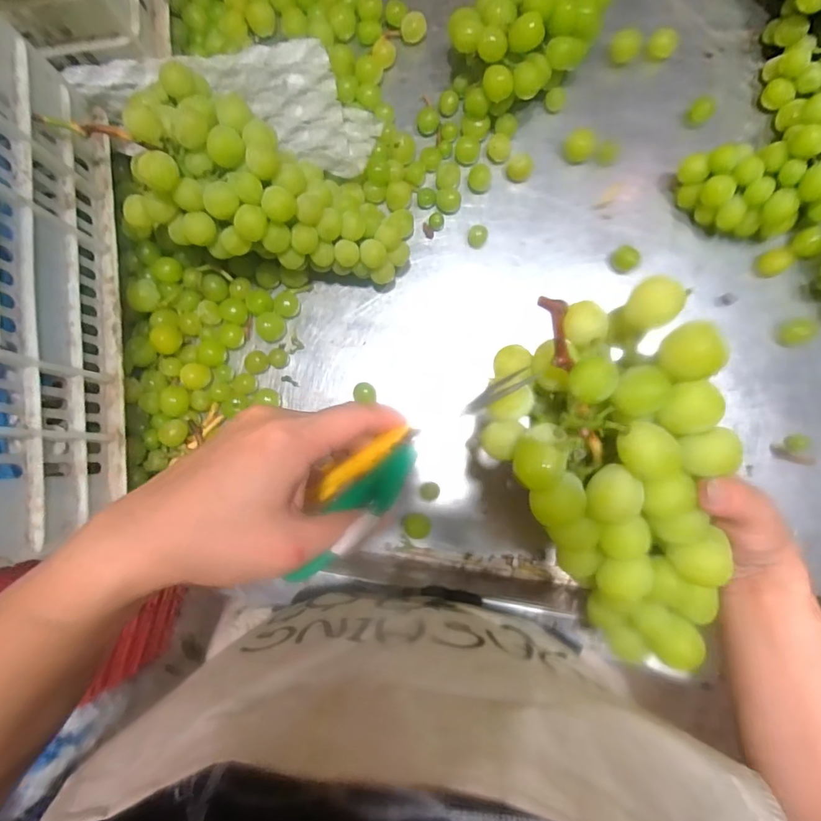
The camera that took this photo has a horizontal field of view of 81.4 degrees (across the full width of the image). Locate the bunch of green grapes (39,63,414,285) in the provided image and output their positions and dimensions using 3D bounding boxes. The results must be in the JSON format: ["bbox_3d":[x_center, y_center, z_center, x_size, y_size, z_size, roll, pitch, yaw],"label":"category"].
[{"bbox_3d":[-0.115,-0.186,0.415,0.253,0.085,0.125,16,85,-23],"label":"bunch of green grapes"}]

